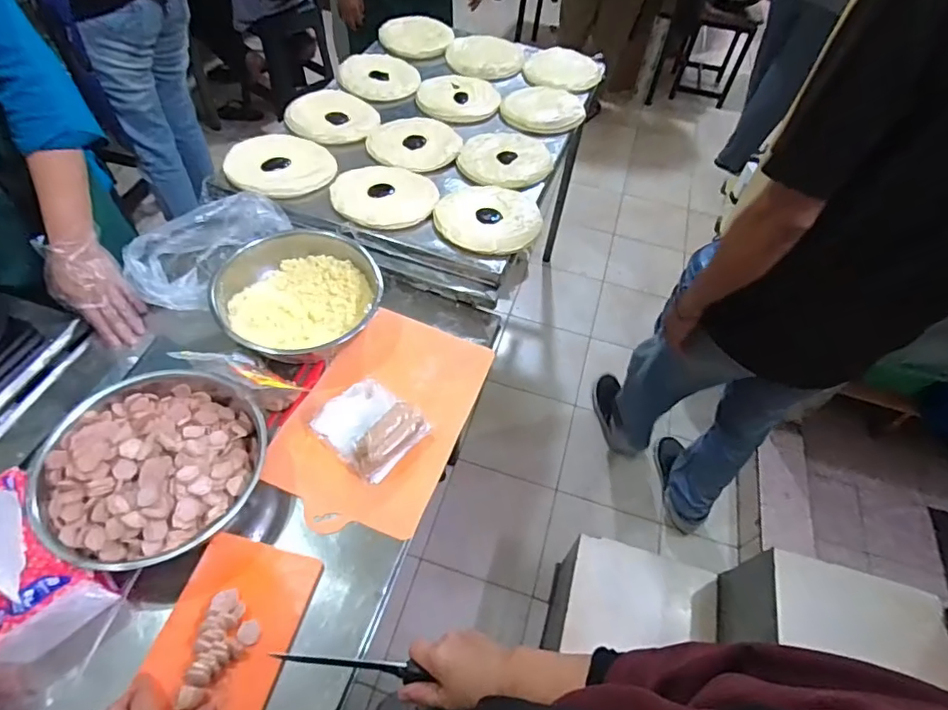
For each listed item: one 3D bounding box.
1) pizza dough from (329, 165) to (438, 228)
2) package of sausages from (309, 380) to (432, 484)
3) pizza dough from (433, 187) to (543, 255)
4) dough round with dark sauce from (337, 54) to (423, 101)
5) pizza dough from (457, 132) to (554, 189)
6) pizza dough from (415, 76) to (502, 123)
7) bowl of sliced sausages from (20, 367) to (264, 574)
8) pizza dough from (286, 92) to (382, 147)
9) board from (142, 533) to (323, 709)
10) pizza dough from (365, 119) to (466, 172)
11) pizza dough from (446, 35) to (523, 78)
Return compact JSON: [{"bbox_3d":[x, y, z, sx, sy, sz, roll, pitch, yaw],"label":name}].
[{"bbox_3d":[-0.167,-0.302,0.983,0.188,0.013,0.169,-15,56,-15],"label":"pizza dough"},{"bbox_3d":[-0.149,0.097,0.751,0.124,0.044,0.116,34,58,19],"label":"package of sausages"},{"bbox_3d":[0.027,-0.257,0.967,0.192,0.015,0.177,2,53,-3],"label":"pizza dough"},{"bbox_3d":[-0.230,-0.675,1.264,0.190,0.014,0.154,-3,66,-9],"label":"dough round with dark sauce"},{"bbox_3d":[0.065,-0.407,1.087,0.187,0.015,0.166,17,54,8],"label":"pizza dough"},{"bbox_3d":[-0.037,-0.604,1.229,0.192,0.018,0.148,-2,65,-2],"label":"pizza dough"},{"bbox_3d":[-0.410,0.129,0.677,0.266,0.072,0.267,2,53,-3],"label":"bowl of sliced sausages"},{"bbox_3d":[-0.301,-0.526,1.135,0.191,0.029,0.185,2,53,-3],"label":"pizza dough"},{"bbox_3d":[-0.289,0.354,0.571,0.139,0.016,0.288,18,54,-1],"label":"board"},{"bbox_3d":[-0.128,-0.444,1.102,0.193,0.015,0.175,13,54,5],"label":"pizza dough"},{"bbox_3d":[0.029,-0.766,1.327,0.194,0.033,0.151,5,53,-1],"label":"pizza dough"}]

